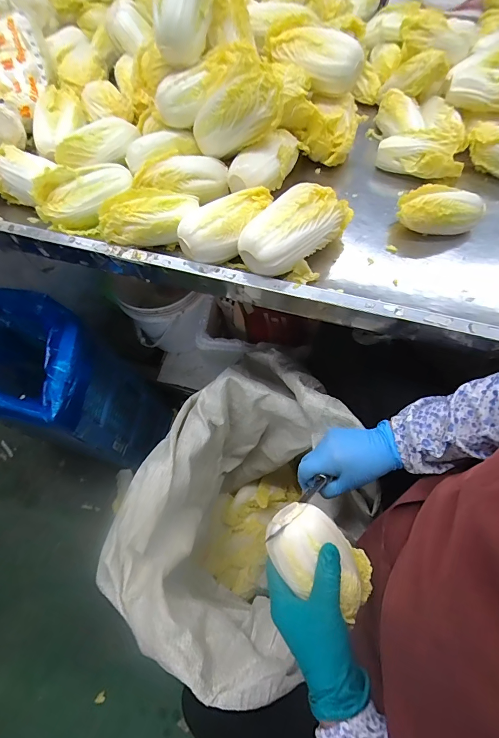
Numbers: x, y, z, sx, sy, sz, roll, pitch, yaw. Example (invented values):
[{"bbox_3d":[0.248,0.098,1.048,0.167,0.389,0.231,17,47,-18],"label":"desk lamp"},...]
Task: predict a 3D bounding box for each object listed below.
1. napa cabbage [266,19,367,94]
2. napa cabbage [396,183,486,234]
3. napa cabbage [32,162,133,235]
[{"bbox_3d":[0.091,-0.467,0.535,0.149,0.059,0.067,35,72,17],"label":"napa cabbage"},{"bbox_3d":[0.263,-0.217,0.496,0.110,0.043,0.053,7,66,6],"label":"napa cabbage"},{"bbox_3d":[-0.244,-0.256,0.534,0.137,0.058,0.084,-17,66,-4],"label":"napa cabbage"}]

